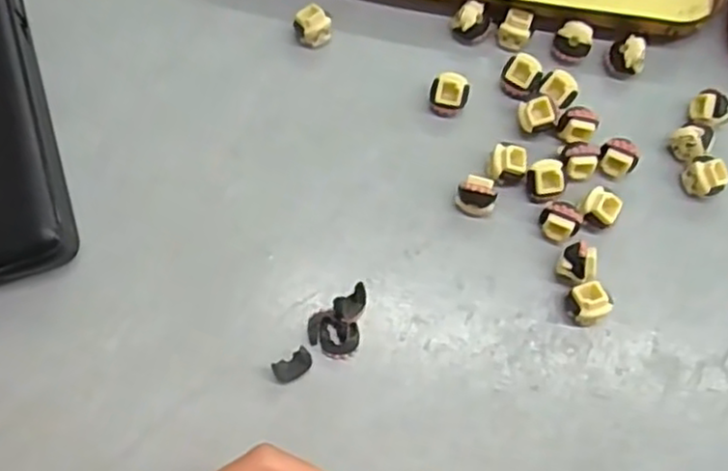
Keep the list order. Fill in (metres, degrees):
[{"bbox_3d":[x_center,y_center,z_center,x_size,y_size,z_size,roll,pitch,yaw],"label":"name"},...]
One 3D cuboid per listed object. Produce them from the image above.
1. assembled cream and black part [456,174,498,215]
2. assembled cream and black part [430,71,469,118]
[{"bbox_3d":[0.046,-0.016,0.298,0.016,0.013,0.013,13,73,4],"label":"assembled cream and black part"},{"bbox_3d":[0.037,-0.061,0.311,0.016,0.015,0.014,23,74,7],"label":"assembled cream and black part"}]

